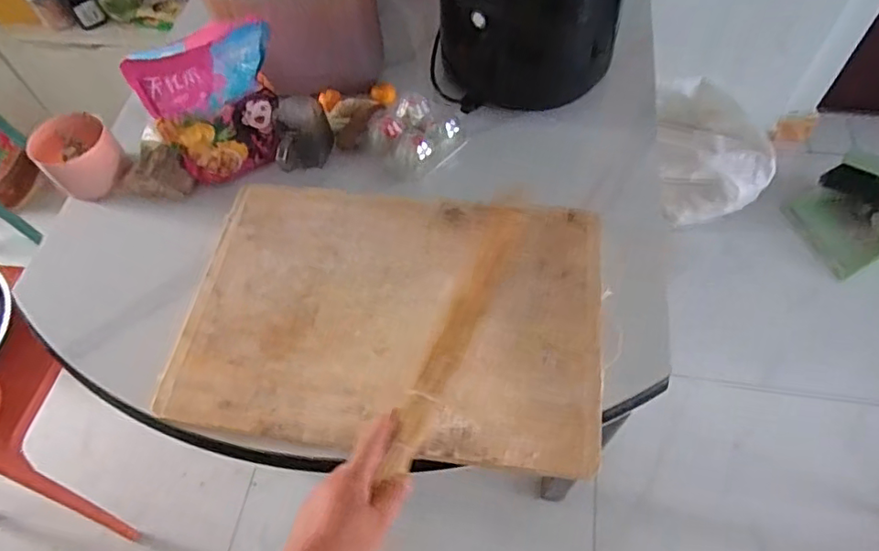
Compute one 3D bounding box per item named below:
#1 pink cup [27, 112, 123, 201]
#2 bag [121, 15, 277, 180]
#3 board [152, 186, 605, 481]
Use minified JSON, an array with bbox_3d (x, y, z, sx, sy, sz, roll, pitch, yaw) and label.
[{"bbox_3d":[-0.515,-0.173,0.810,0.125,0.067,0.094,29,66,19],"label":"pink cup"},{"bbox_3d":[-0.281,-0.220,0.737,0.170,0.217,0.046,-28,62,-12],"label":"bag"},{"bbox_3d":[-0.055,0.043,0.672,0.480,0.016,0.326,4,60,6],"label":"board"}]

